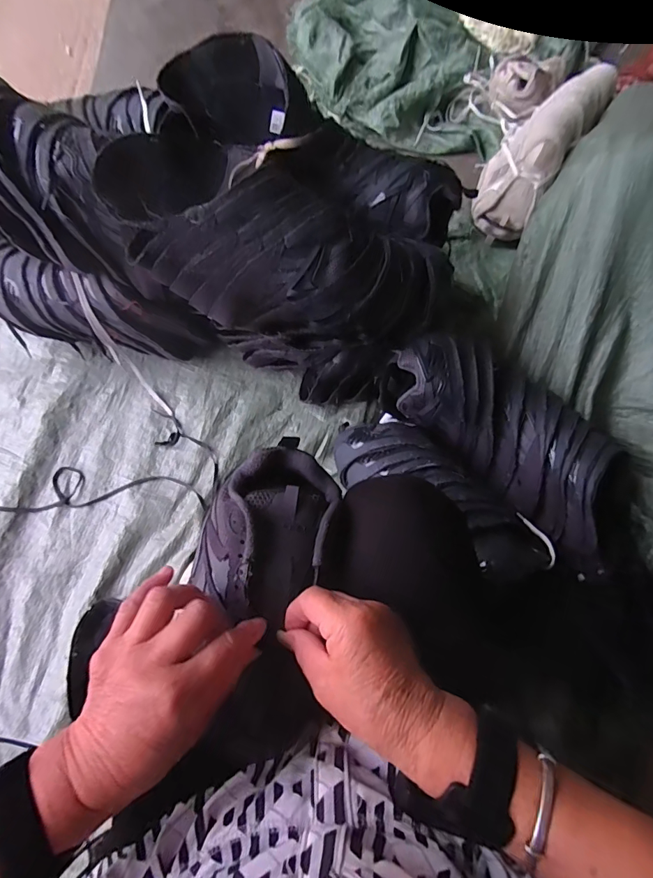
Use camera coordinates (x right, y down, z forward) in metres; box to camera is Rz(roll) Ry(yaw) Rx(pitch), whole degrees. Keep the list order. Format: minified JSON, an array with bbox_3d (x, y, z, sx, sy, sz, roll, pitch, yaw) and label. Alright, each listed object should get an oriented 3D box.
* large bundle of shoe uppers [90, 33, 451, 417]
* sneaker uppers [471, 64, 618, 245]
[{"bbox_3d":[-0.059,-0.317,0.610,0.467,0.161,0.343,28,73,10],"label":"large bundle of shoe uppers"},{"bbox_3d":[0.438,-0.609,0.877,0.158,0.114,0.381,39,101,16],"label":"sneaker uppers"}]

